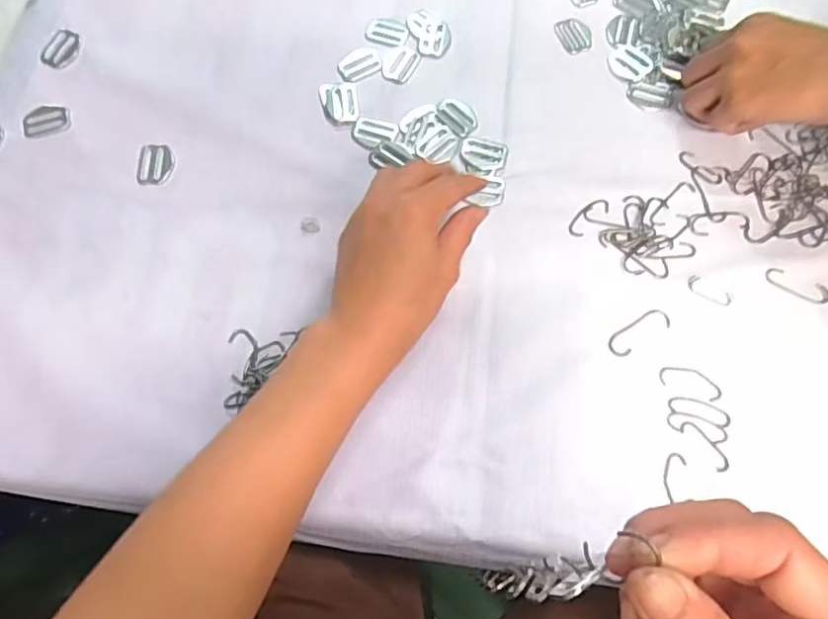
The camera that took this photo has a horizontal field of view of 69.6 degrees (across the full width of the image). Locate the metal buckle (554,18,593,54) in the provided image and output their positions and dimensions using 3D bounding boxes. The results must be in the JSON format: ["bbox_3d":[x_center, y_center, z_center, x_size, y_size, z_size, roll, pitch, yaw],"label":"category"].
[{"bbox_3d":[0.125,-0.214,0.464,0.026,0.004,0.032,-21,71,-7],"label":"metal buckle"}]

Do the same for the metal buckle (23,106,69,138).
[{"bbox_3d":[-0.268,-0.138,0.433,0.031,0.004,0.026,-16,71,-6],"label":"metal buckle"}]

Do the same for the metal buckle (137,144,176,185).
[{"bbox_3d":[-0.184,-0.104,0.423,0.024,0.004,0.032,-1,70,0],"label":"metal buckle"}]

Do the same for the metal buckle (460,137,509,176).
[{"bbox_3d":[0.050,-0.111,0.424,0.032,0.004,0.028,6,70,2],"label":"metal buckle"}]

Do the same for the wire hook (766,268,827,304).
[{"bbox_3d":[0.251,-0.016,0.388,0.041,0.004,0.014,22,71,8],"label":"wire hook"}]

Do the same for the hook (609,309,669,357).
[{"bbox_3d":[0.144,0.014,0.379,0.045,0.004,0.016,-31,73,-11],"label":"hook"}]

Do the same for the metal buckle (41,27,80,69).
[{"bbox_3d":[-0.270,-0.201,0.456,0.023,0.004,0.035,13,70,5],"label":"metal buckle"}]

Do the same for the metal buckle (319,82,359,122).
[{"bbox_3d":[-0.055,-0.155,0.442,0.026,0.004,0.035,-7,70,-2],"label":"metal buckle"}]

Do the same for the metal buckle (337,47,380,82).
[{"bbox_3d":[-0.042,-0.188,0.456,0.033,0.004,0.026,-25,72,-9],"label":"metal buckle"}]

